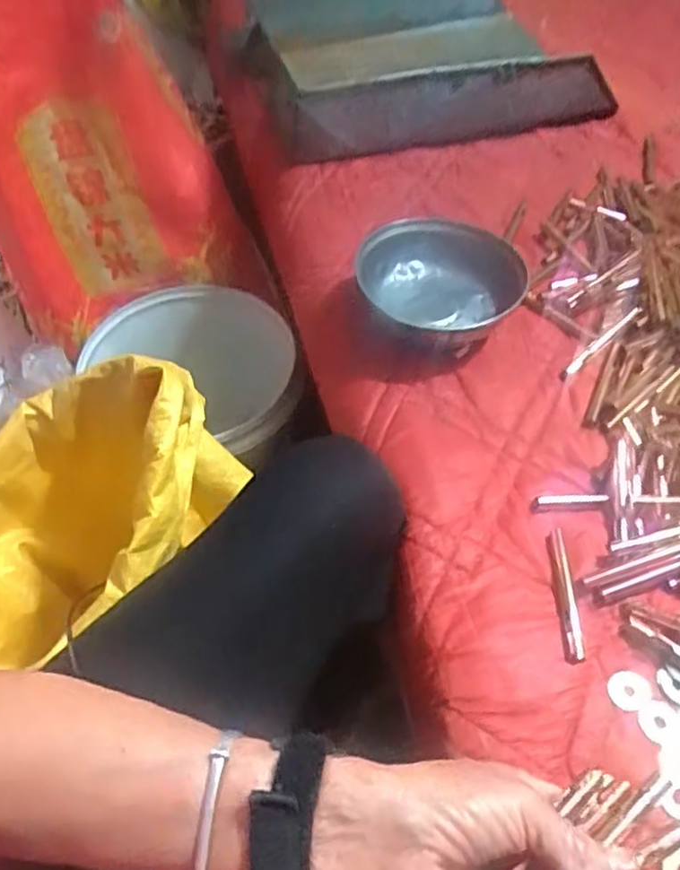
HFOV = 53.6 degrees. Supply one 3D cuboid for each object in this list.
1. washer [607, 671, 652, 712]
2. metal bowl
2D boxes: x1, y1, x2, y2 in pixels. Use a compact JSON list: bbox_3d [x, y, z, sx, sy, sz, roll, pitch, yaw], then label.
[{"bbox_3d":[0.176,0.155,0.409,0.026,0.004,0.023,-8,52,-6],"label":"washer"},{"bbox_3d":[0.087,-0.128,0.586,0.137,0.057,0.136,0,52,1],"label":"metal bowl"}]

